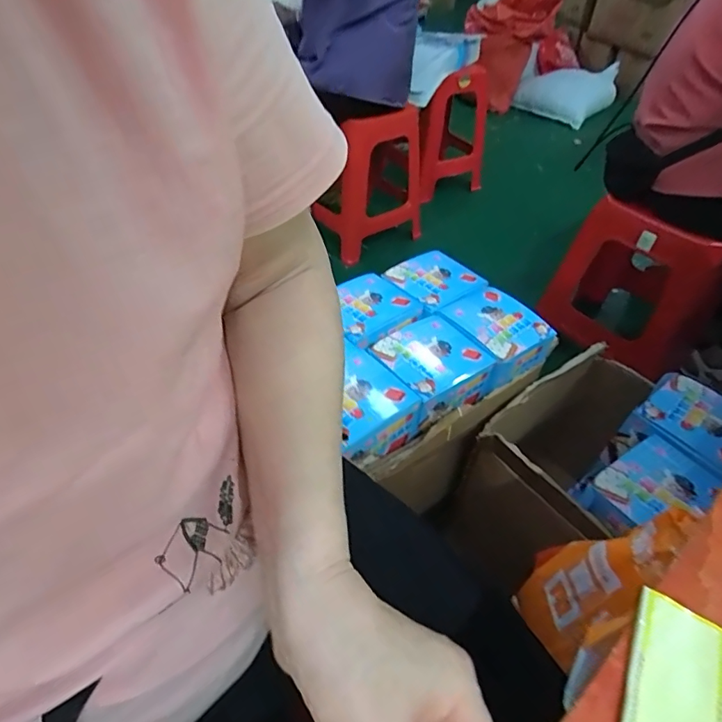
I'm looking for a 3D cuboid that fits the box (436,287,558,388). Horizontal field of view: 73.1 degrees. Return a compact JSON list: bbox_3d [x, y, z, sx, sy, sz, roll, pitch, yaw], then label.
[{"bbox_3d":[0.249,-0.054,0.896,0.160,0.067,0.170,-27,53,-28],"label":"box"}]

